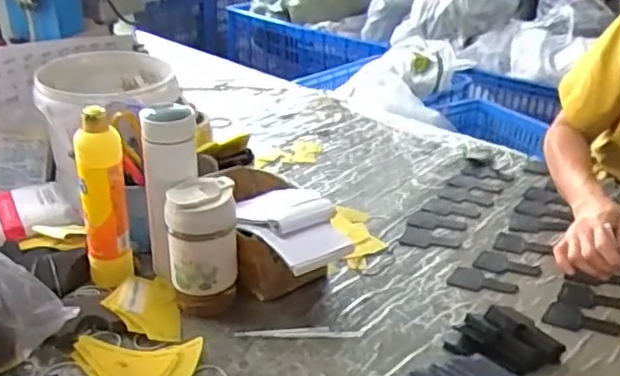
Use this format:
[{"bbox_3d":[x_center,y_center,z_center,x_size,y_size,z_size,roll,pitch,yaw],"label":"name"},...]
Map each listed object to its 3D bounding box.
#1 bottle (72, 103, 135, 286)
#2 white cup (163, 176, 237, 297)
[{"bbox_3d":[-0.254,0.017,0.790,0.055,0.234,0.045,-6,29,-15],"label":"bottle"},{"bbox_3d":[-0.129,0.058,0.768,0.083,0.123,0.072,-3,28,-9],"label":"white cup"}]

